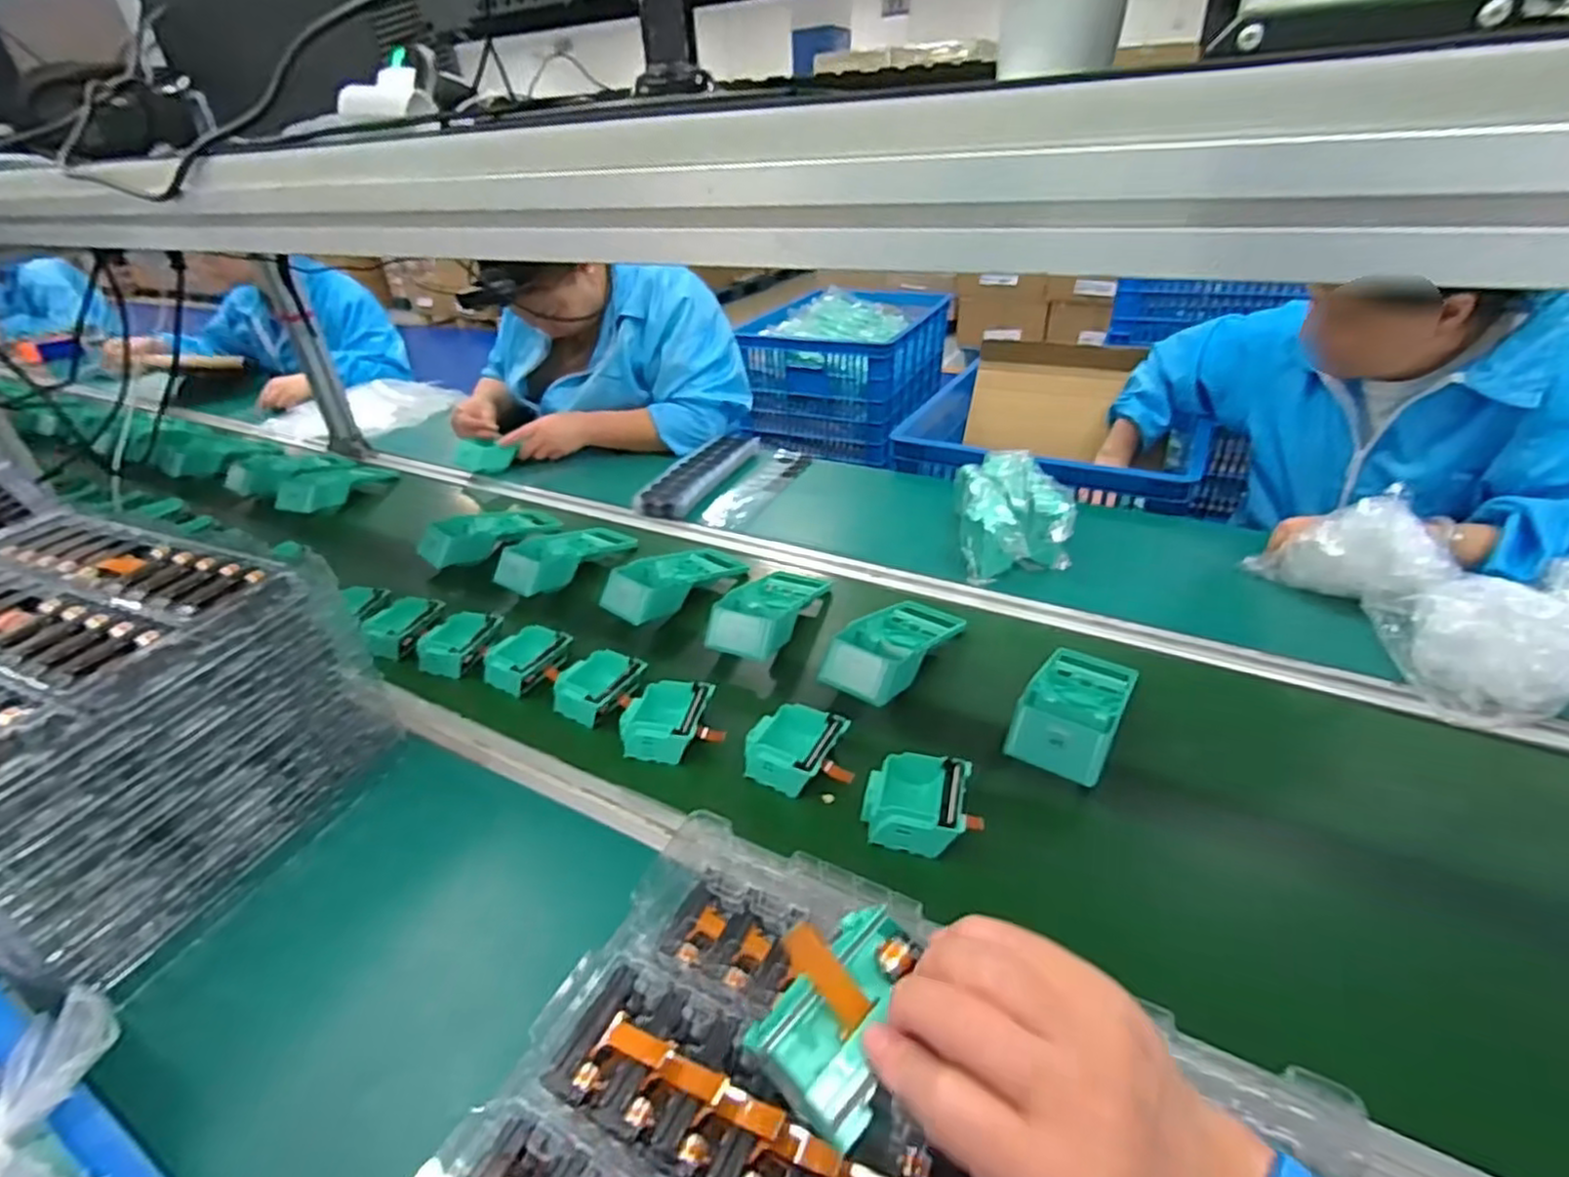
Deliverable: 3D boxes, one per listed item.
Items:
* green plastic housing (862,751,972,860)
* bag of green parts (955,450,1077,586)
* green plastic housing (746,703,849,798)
[{"bbox_3d":[0.108,0.176,0.573,0.079,0.037,0.074,7,36,18],"label":"green plastic housing"},{"bbox_3d":[0.308,-0.103,0.949,0.139,0.098,0.224,0,34,7],"label":"bag of green parts"},{"bbox_3d":[0.008,0.143,0.630,0.078,0.037,0.079,15,39,27],"label":"green plastic housing"}]

